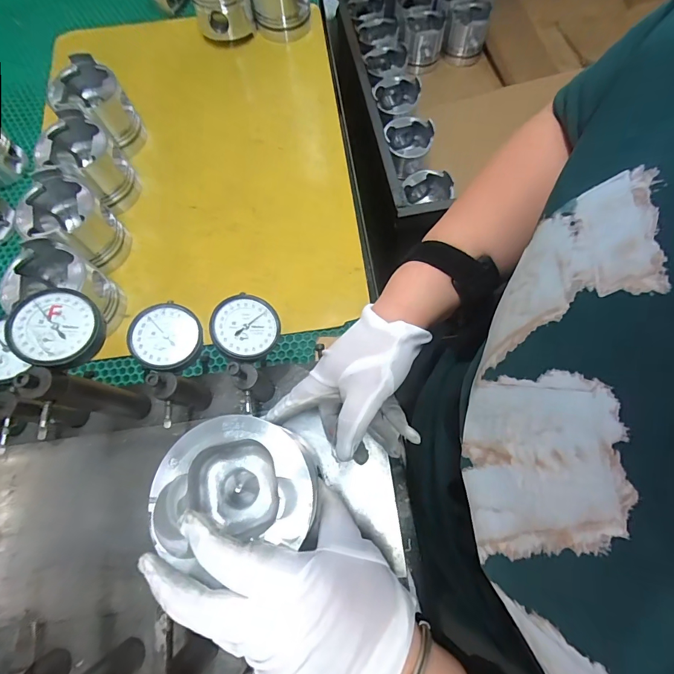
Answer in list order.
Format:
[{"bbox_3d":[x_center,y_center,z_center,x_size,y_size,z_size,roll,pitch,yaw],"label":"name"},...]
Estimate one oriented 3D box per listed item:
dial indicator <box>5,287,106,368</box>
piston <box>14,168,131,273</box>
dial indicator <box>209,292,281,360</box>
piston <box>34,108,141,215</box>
[{"bbox_3d":[-0.196,-0.004,0.272,0.054,0.025,0.053,12,66,-9],"label":"dial indicator"},{"bbox_3d":[-0.353,-0.149,0.524,0.093,0.111,0.092,-1,70,2],"label":"piston"},{"bbox_3d":[-0.077,-0.005,0.317,0.053,0.020,0.052,15,67,-12],"label":"dial indicator"},{"bbox_3d":[-0.358,-0.248,0.562,0.089,0.114,0.086,-1,70,2],"label":"piston"}]

